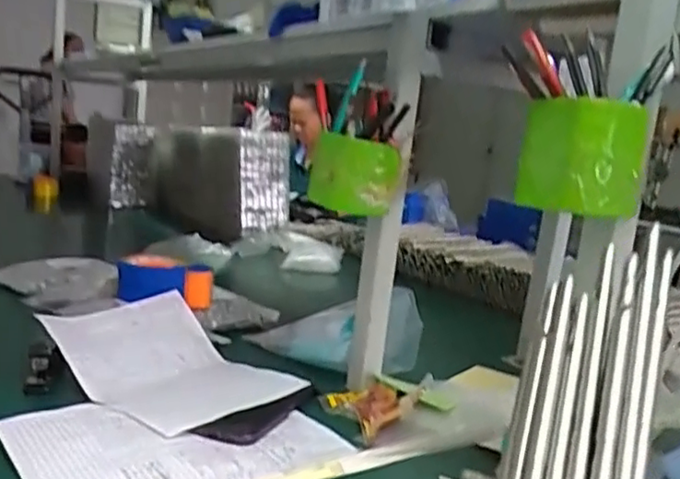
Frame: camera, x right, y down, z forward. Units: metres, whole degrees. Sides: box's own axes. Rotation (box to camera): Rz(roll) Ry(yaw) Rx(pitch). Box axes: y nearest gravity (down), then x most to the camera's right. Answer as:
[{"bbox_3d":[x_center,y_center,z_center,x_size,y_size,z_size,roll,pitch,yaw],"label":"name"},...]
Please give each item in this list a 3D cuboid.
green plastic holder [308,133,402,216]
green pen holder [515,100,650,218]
[{"bbox_3d":[0.017,-0.069,0.707,0.095,0.082,0.036,6,10,-7],"label":"green plastic holder"},{"bbox_3d":[0.186,-0.063,0.494,0.072,0.082,0.070,-4,15,-32],"label":"green pen holder"}]

